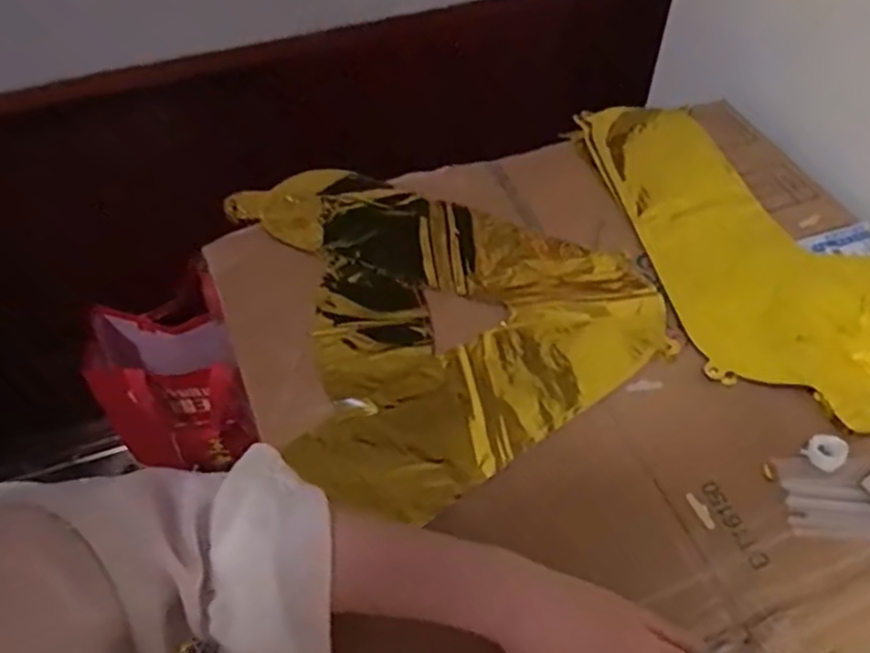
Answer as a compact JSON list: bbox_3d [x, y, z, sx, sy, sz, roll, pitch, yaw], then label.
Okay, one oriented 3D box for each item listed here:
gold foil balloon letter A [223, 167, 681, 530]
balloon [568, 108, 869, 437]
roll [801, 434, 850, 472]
[{"bbox_3d":[-0.023,-0.034,0.625,0.301,0.027,0.366,-30,58,-21],"label":"gold foil balloon letter A"},{"bbox_3d":[0.313,-0.086,0.658,0.260,0.010,0.389,-11,53,-8],"label":"balloon"},{"bbox_3d":[0.277,0.089,0.513,0.026,0.010,0.025,0,52,0],"label":"roll"}]

